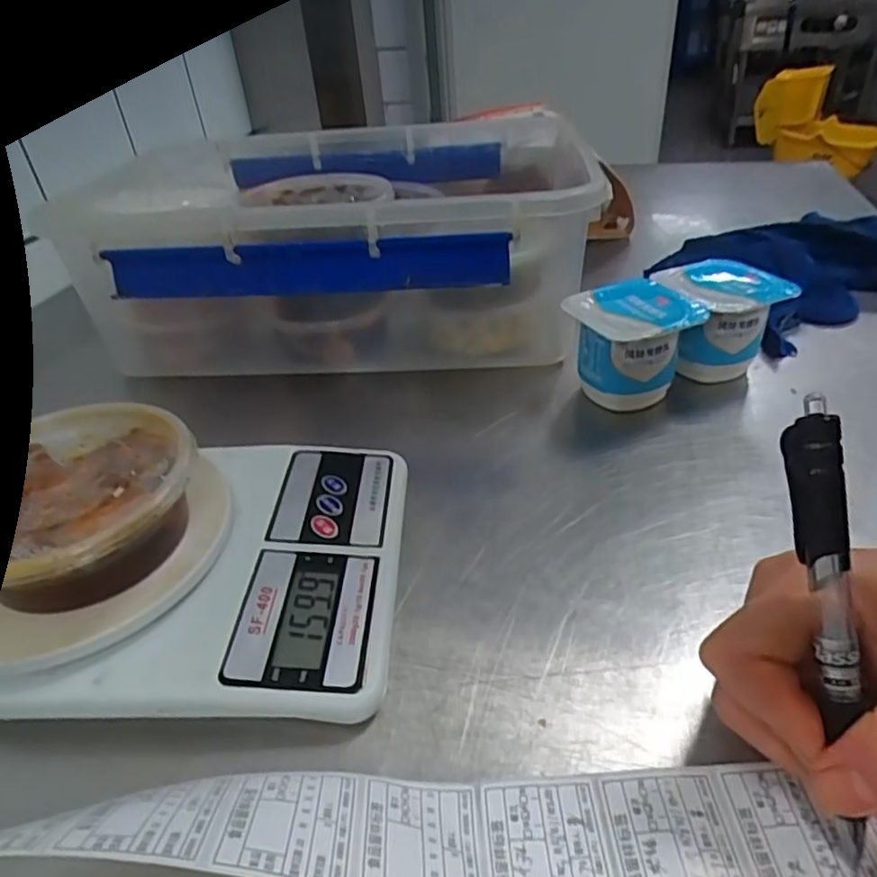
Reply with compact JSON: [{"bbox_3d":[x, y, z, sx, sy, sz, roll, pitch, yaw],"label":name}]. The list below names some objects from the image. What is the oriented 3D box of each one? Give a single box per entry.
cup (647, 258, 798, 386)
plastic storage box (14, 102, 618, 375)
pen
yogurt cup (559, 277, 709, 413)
[{"bbox_3d":[0.183,-0.078,0.415,0.070,0.065,0.065,-16,38,-14],"label":"cup"},{"bbox_3d":[-0.069,-0.165,0.517,0.334,0.130,0.288,-1,37,6],"label":"plastic storage box"},{"bbox_3d":[0.116,0.059,0.183,0.011,0.140,0.014,-9,4,-5],"label":"pen"},{"bbox_3d":[0.123,-0.057,0.397,0.073,0.065,0.061,-18,39,-17],"label":"yogurt cup"}]

